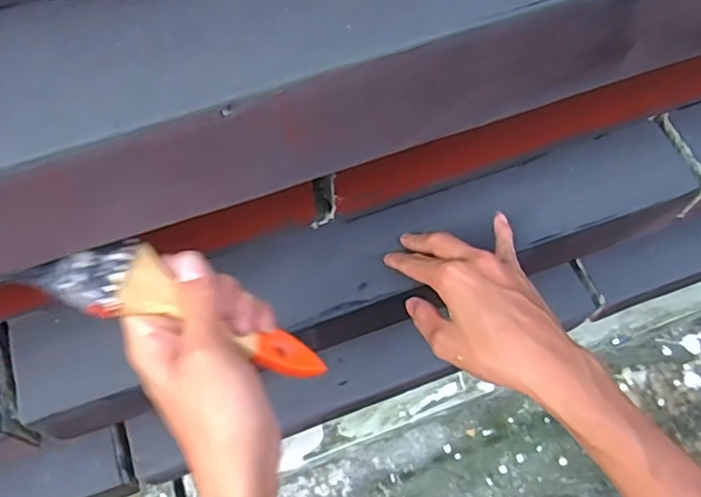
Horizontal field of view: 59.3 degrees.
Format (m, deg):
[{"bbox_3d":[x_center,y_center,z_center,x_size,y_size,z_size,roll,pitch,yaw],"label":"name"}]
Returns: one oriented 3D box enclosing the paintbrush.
[{"bbox_3d":[-0.086,0.034,0.344,0.167,0.009,0.047,28,55,-25],"label":"paintbrush"}]

